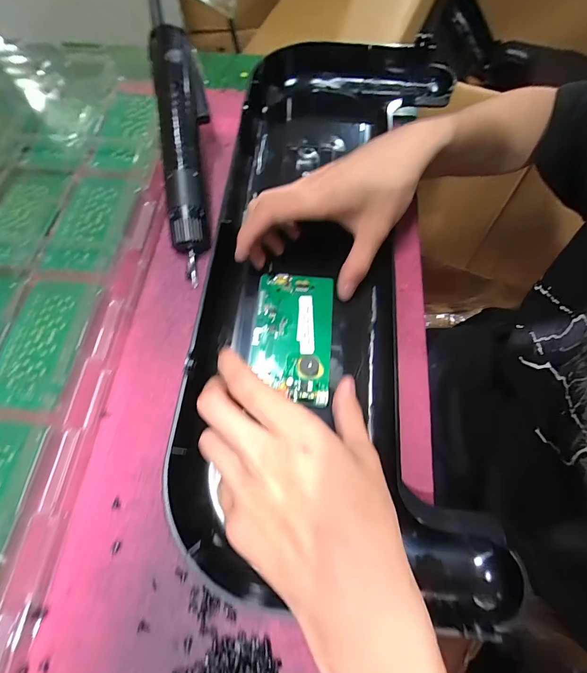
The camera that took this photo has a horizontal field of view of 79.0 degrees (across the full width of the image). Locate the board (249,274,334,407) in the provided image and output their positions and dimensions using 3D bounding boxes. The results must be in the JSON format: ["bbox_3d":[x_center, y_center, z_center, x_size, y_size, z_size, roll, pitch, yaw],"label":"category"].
[{"bbox_3d":[-0.001,-0.003,0.275,0.060,0.010,0.105,4,68,2],"label":"board"}]

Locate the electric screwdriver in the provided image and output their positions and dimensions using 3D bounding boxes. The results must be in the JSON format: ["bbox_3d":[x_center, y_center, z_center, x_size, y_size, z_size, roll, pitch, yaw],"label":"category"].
[{"bbox_3d":[-0.095,-0.161,0.309,0.035,0.032,0.220,-6,86,-2],"label":"electric screwdriver"}]

